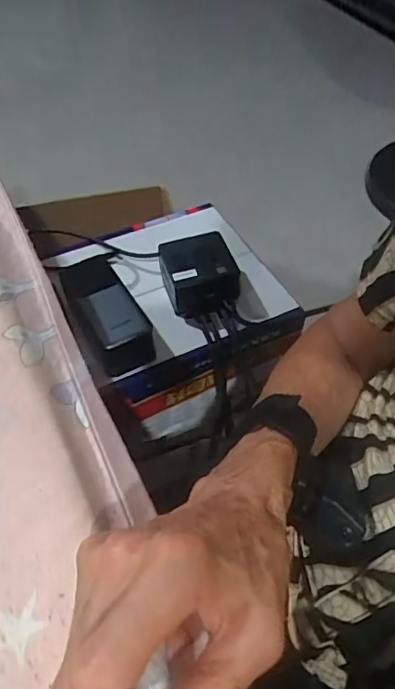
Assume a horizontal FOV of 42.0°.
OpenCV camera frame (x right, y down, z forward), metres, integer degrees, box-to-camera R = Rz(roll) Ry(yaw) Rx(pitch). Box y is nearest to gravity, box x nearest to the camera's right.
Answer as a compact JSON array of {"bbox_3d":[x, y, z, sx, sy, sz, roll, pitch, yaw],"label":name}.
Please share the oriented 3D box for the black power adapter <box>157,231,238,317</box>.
[{"bbox_3d":[0.001,-0.081,0.572,0.080,0.043,0.082,-11,51,-8],"label":"black power adapter"}]

